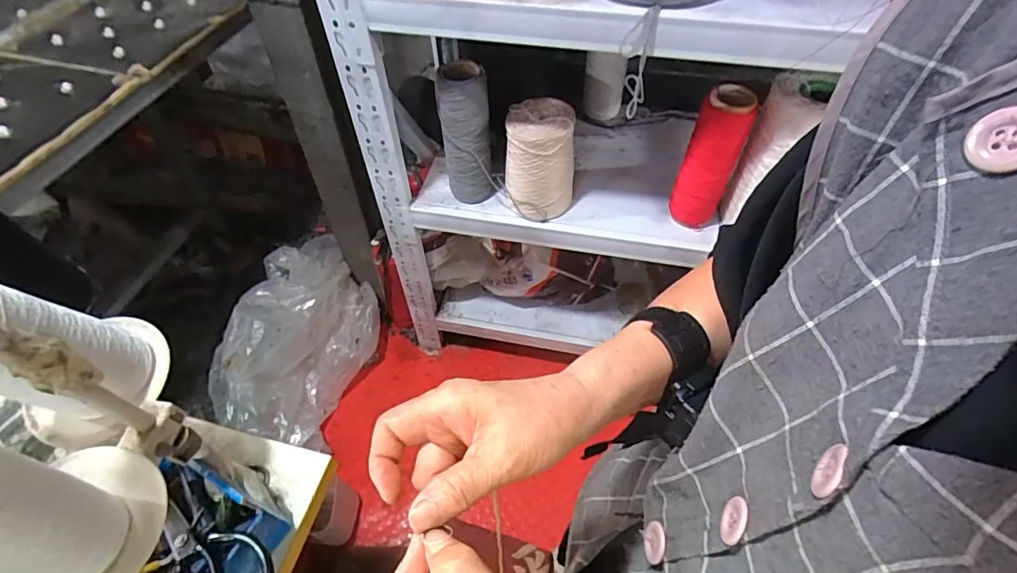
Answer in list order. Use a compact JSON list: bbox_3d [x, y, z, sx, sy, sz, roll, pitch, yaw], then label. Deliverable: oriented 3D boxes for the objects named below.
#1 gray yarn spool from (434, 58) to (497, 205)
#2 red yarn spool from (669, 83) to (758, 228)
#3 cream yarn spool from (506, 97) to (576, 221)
[{"bbox_3d":[-0.087,-0.304,1.036,0.098,0.298,0.080,-11,54,-7],"label":"gray yarn spool"},{"bbox_3d":[0.393,-0.239,0.977,0.093,0.294,0.099,-1,53,1],"label":"red yarn spool"},{"bbox_3d":[0.065,-0.258,1.050,0.136,0.220,0.144,-1,53,1],"label":"cream yarn spool"}]

